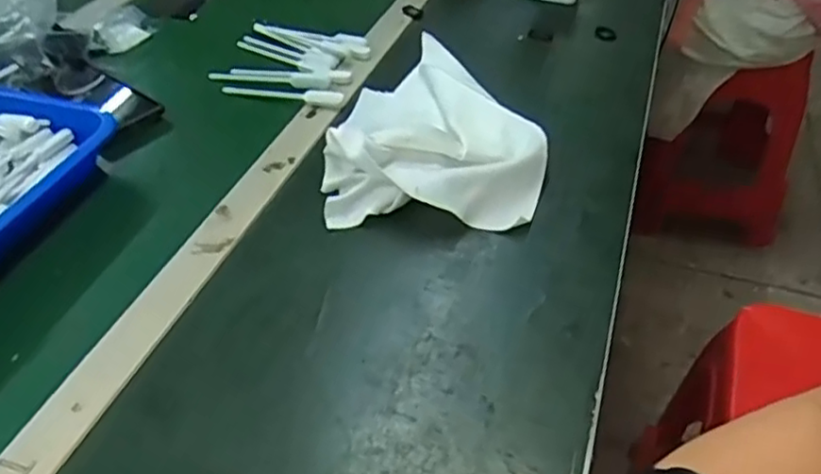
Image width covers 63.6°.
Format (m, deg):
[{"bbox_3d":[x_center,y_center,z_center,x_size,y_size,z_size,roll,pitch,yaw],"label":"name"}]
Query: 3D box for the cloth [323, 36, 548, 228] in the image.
[{"bbox_3d":[0.028,-0.122,0.642,0.193,0.045,0.304,3,42,4],"label":"cloth"}]

